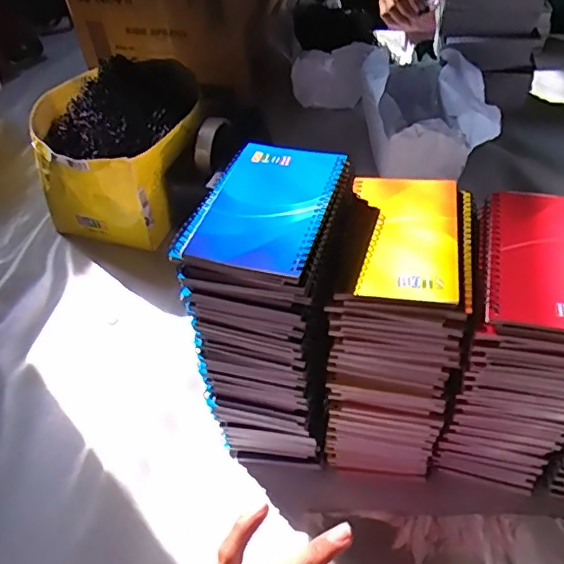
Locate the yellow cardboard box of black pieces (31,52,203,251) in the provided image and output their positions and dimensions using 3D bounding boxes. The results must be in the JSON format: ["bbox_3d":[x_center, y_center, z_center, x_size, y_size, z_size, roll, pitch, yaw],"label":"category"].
[{"bbox_3d":[-0.217,-0.170,0.767,0.210,0.162,0.185,3,49,9],"label":"yellow cardboard box of black pieces"}]

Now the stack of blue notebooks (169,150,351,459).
[{"bbox_3d":[-0.001,0.030,0.491,0.105,0.246,0.148,8,49,13],"label":"stack of blue notebooks"}]

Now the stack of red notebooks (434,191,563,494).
[{"bbox_3d":[0.194,0.054,0.466,0.094,0.211,0.135,10,50,15],"label":"stack of red notebooks"}]

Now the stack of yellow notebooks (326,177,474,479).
[{"bbox_3d":[0.095,0.041,0.484,0.095,0.208,0.157,5,49,10],"label":"stack of yellow notebooks"}]

